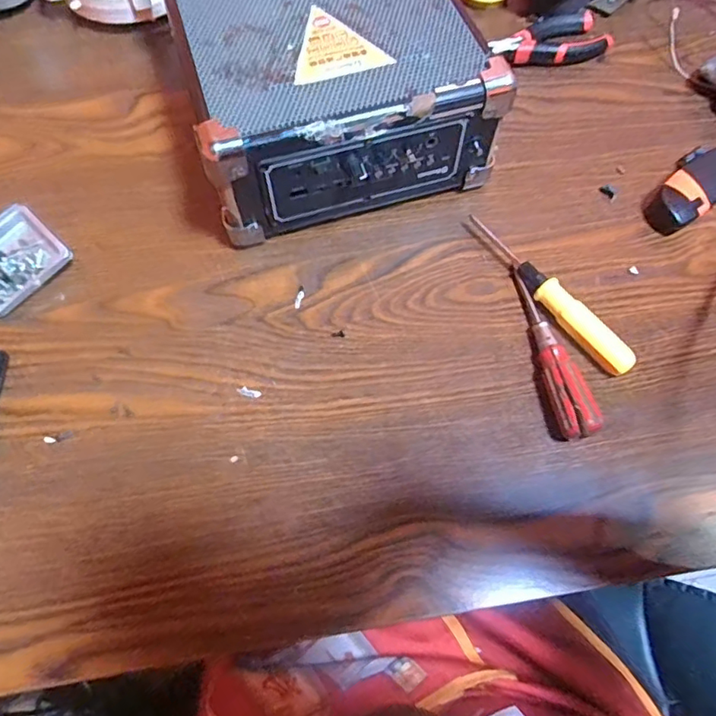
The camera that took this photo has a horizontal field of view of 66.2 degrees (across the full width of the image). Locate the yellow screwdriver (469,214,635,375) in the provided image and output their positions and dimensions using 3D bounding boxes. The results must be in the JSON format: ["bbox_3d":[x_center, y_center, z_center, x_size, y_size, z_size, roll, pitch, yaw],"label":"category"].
[{"bbox_3d":[0.137,-0.049,0.404,0.018,0.021,0.156,-36,72,-16],"label":"yellow screwdriver"}]

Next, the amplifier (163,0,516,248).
[{"bbox_3d":[-0.027,-0.230,0.442,0.206,0.105,0.228,-14,67,-8],"label":"amplifier"}]

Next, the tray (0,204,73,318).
[{"bbox_3d":[-0.262,-0.075,0.414,0.070,0.017,0.070,-42,73,-18],"label":"tray"}]

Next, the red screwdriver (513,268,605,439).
[{"bbox_3d":[0.134,-0.006,0.384,0.025,0.024,0.129,-11,67,-6],"label":"red screwdriver"}]

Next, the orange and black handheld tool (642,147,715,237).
[{"bbox_3d":[0.287,-0.151,0.452,0.136,0.029,0.047,-37,72,-16],"label":"orange and black handheld tool"}]

